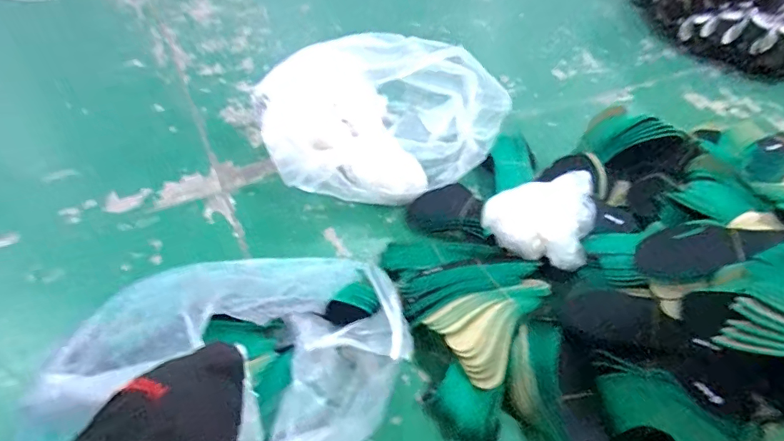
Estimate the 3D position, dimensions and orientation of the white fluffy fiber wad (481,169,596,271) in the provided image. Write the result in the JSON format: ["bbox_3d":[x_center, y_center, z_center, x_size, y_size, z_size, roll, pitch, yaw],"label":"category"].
[{"bbox_3d":[0.318,-0.004,0.960,0.198,0.134,0.213,28,51,19],"label":"white fluffy fiber wad"}]

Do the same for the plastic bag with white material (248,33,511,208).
[{"bbox_3d":[-0.020,-0.282,1.211,0.561,0.311,0.422,-8,49,-12],"label":"plastic bag with white material"}]

